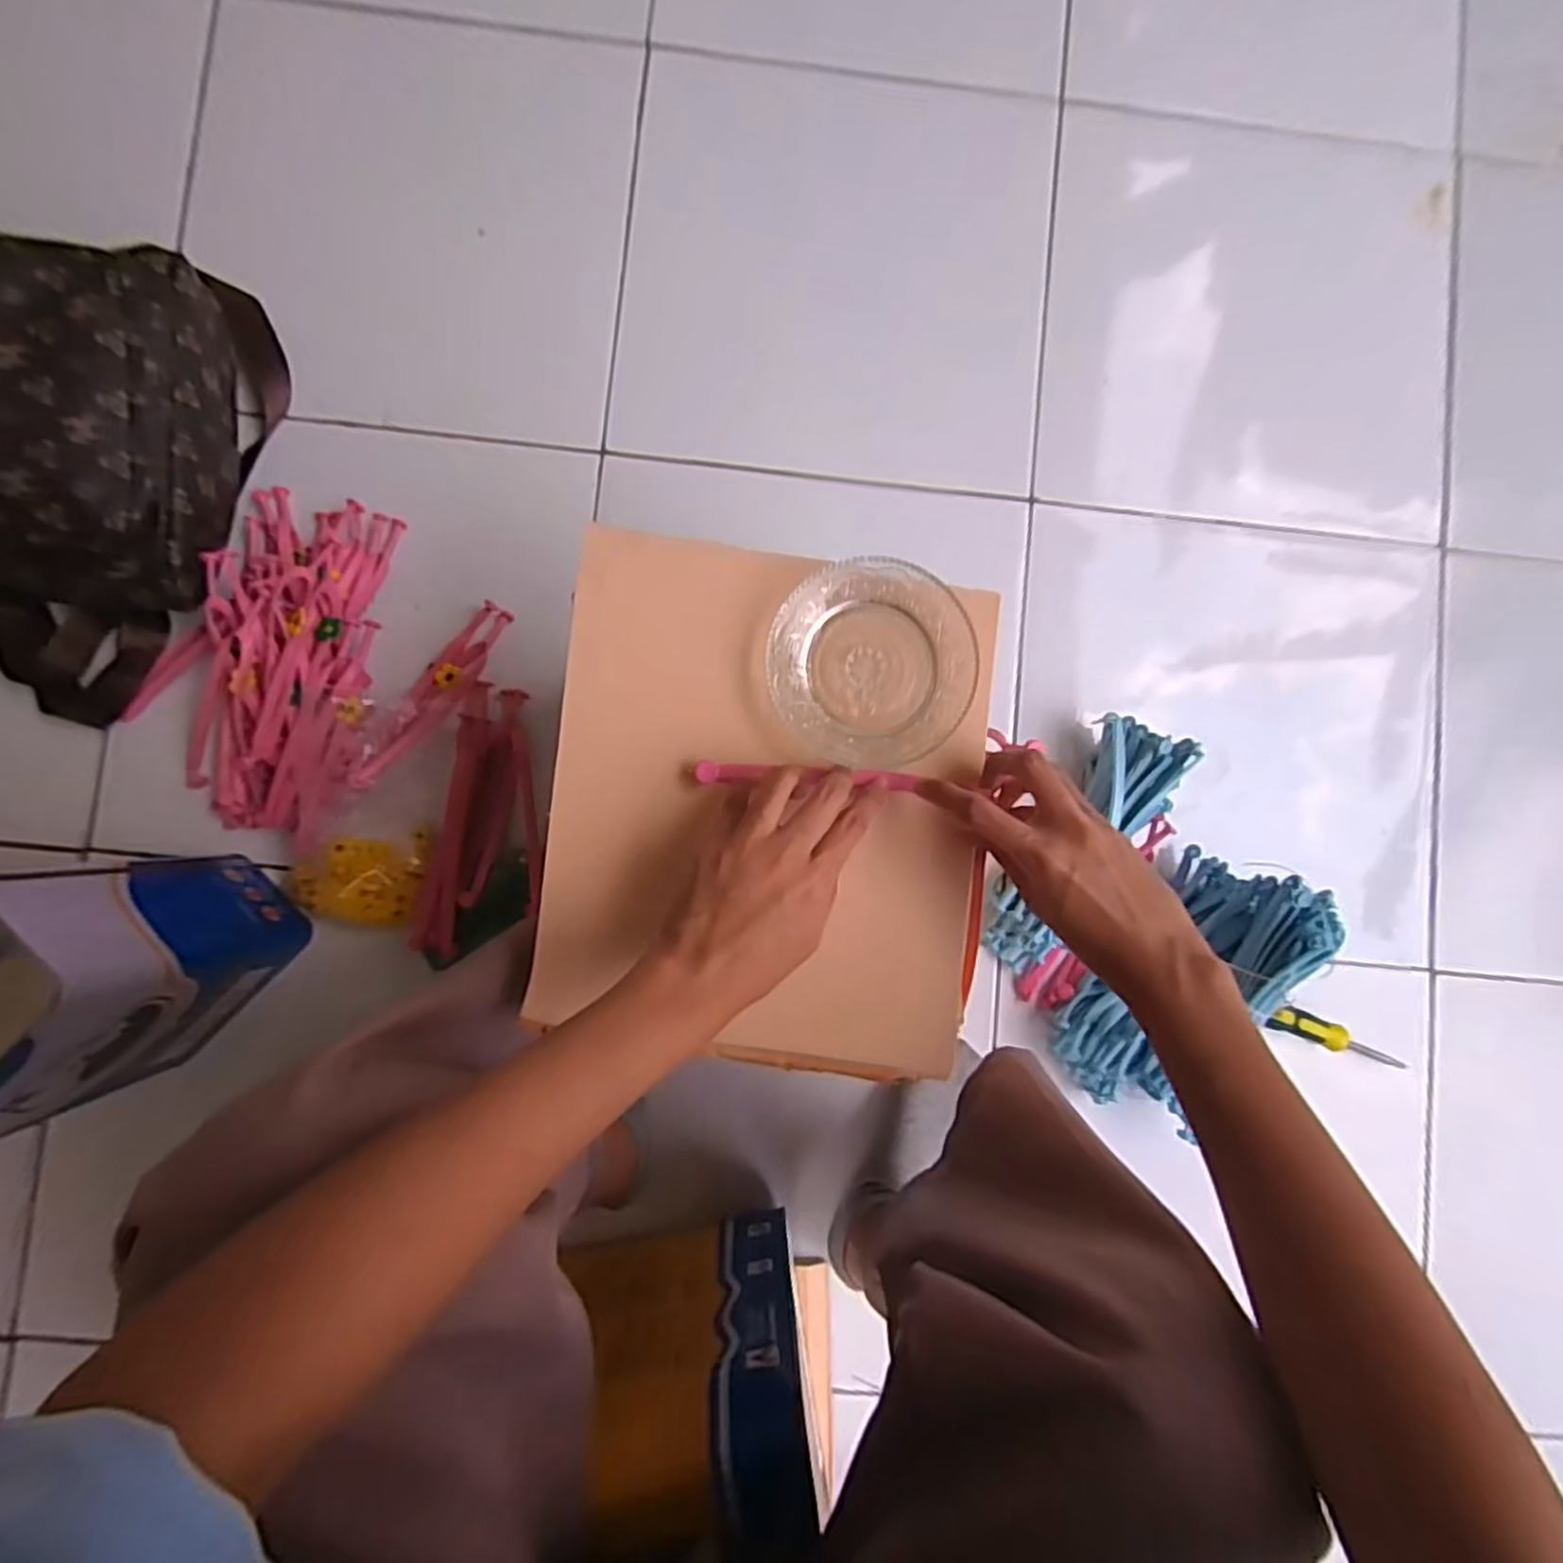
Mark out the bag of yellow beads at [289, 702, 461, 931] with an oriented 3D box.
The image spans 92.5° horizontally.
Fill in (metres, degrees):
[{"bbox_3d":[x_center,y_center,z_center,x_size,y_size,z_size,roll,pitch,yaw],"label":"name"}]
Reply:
[{"bbox_3d":[-0.341,0.023,0.623,0.105,0.040,0.196,12,86,-1],"label":"bag of yellow beads"}]

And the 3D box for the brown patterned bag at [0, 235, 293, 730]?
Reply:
[{"bbox_3d":[-0.588,-0.248,0.579,0.267,0.159,0.375,10,86,-2],"label":"brown patterned bag"}]

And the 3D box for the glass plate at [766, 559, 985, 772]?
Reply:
[{"bbox_3d":[0.050,-0.065,0.420,0.111,0.019,0.111,0,86,-2],"label":"glass plate"}]

